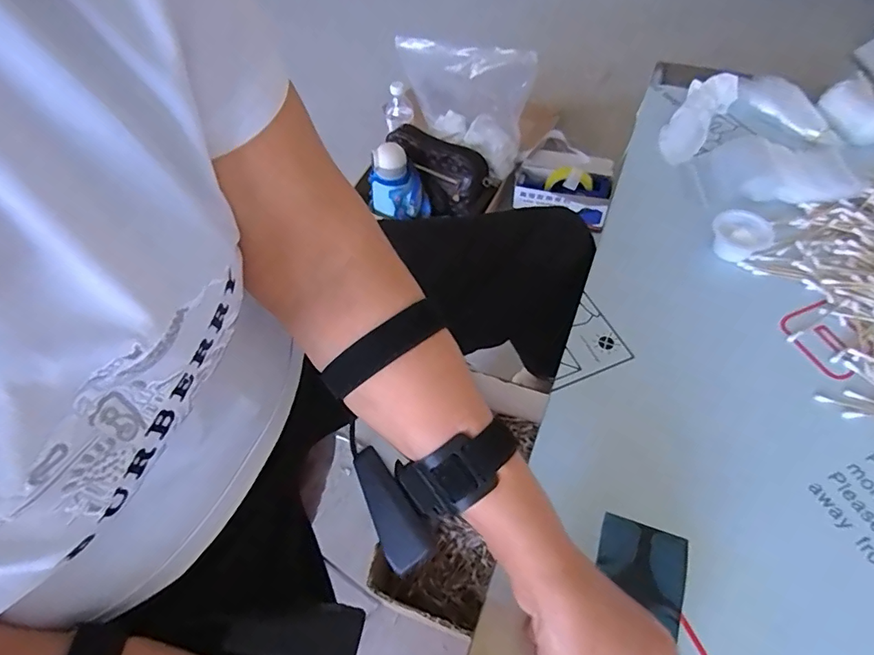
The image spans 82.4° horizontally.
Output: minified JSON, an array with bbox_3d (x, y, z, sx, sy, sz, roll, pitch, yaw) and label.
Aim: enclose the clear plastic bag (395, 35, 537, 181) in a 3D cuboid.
[{"bbox_3d":[0.036,-0.494,1.090,0.341,0.267,0.123,34,64,23],"label":"clear plastic bag"}]

